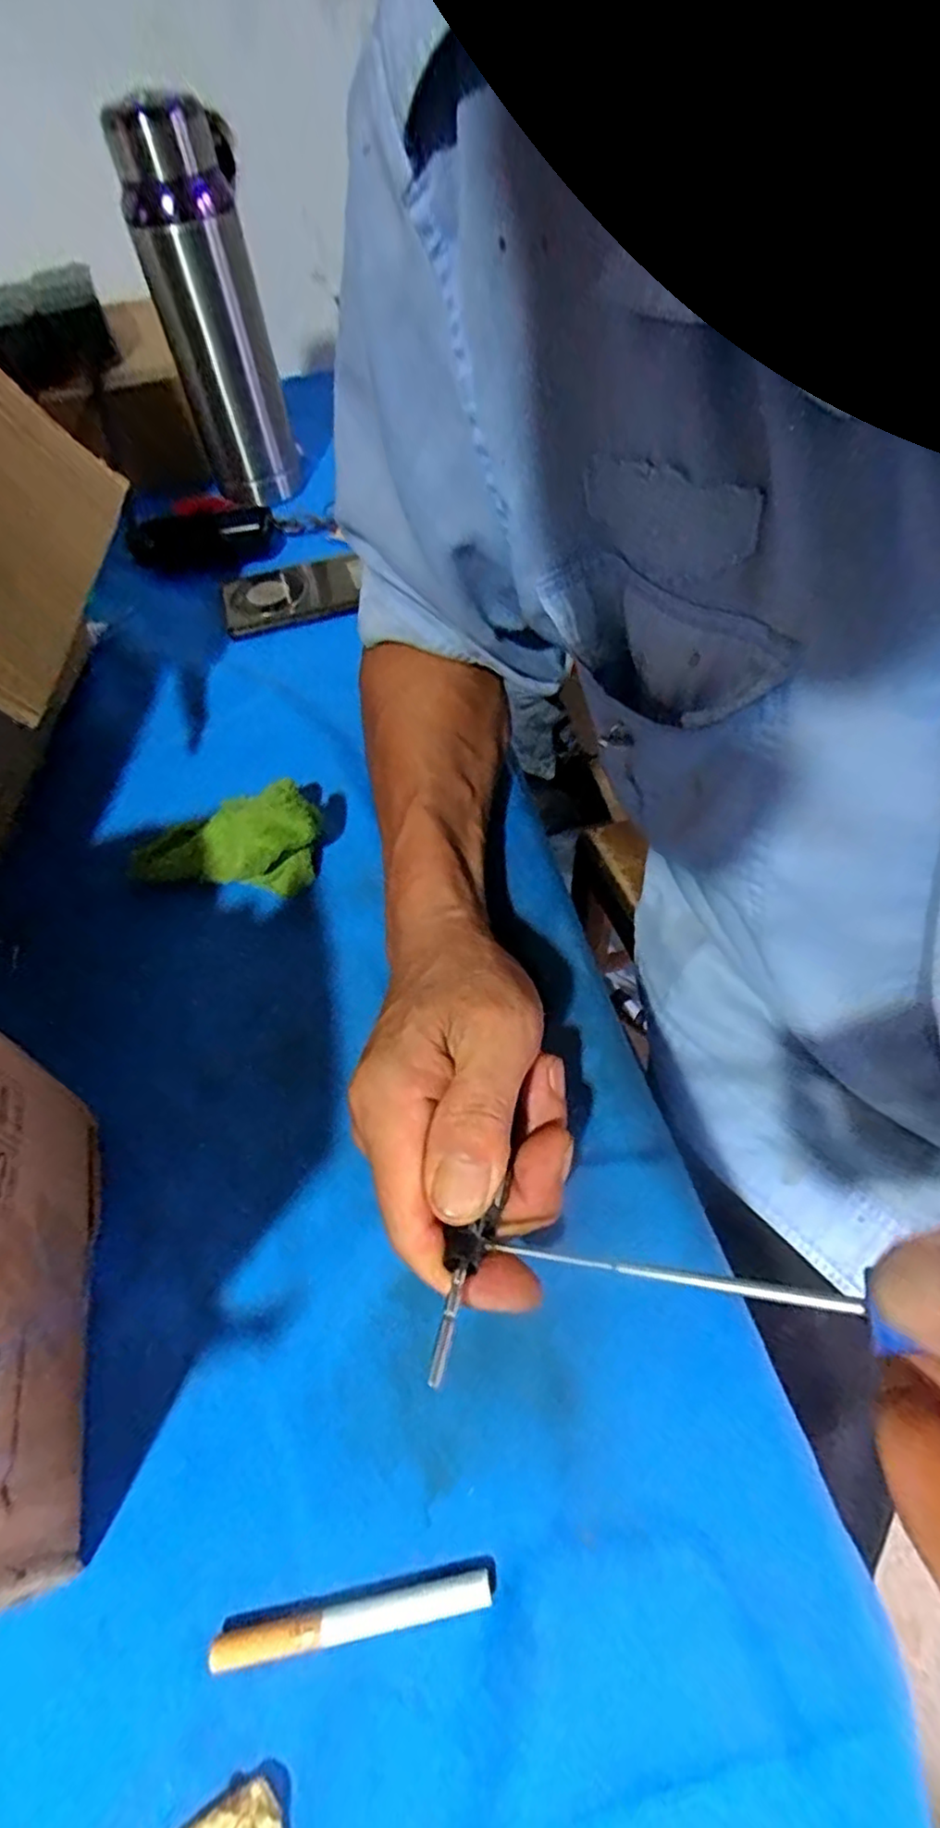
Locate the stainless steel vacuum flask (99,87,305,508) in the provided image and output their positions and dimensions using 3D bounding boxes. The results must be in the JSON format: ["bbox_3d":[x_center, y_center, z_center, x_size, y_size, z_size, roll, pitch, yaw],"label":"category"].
[{"bbox_3d":[-0.202,-0.463,0.536,0.069,0.230,0.068,18,59,17],"label":"stainless steel vacuum flask"}]

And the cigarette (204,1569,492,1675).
[{"bbox_3d":[-0.036,0.214,0.204,0.084,0.006,0.008,-12,55,-2],"label":"cigarette"}]

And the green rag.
[{"bbox_3d":[-0.128,-0.044,0.369,0.107,0.051,0.063,-7,54,16],"label":"green rag"}]

